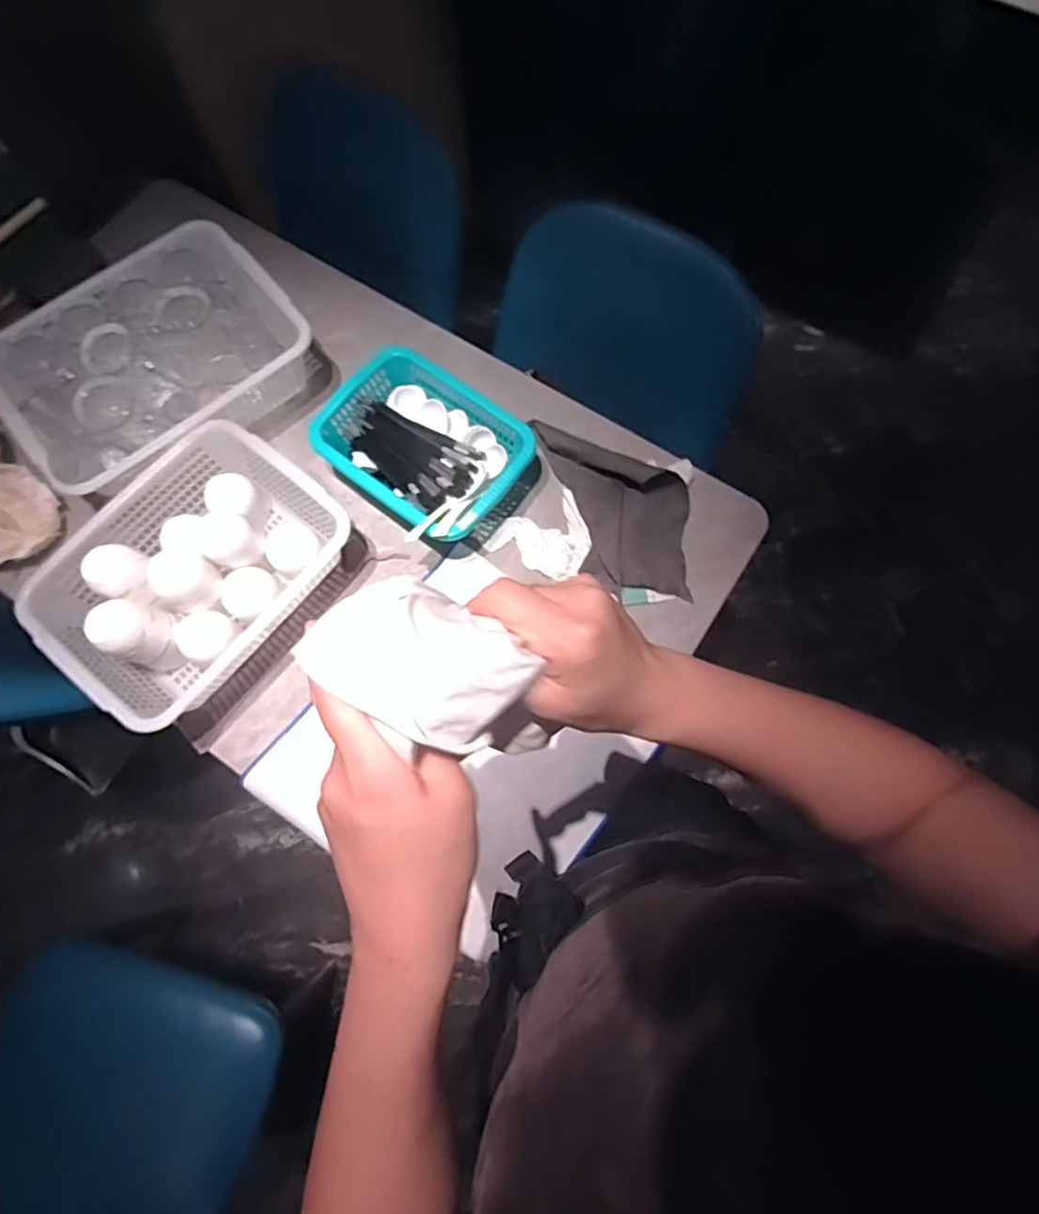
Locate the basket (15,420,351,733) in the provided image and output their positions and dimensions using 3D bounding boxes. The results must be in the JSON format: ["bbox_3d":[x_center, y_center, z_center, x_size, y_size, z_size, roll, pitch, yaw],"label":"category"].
[{"bbox_3d":[-0.421,-0.047,0.816,0.278,0.104,0.357,39,77,11],"label":"basket"}]

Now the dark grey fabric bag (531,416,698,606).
[{"bbox_3d":[0.144,-0.152,0.861,0.169,0.060,0.301,-15,73,-4],"label":"dark grey fabric bag"}]

